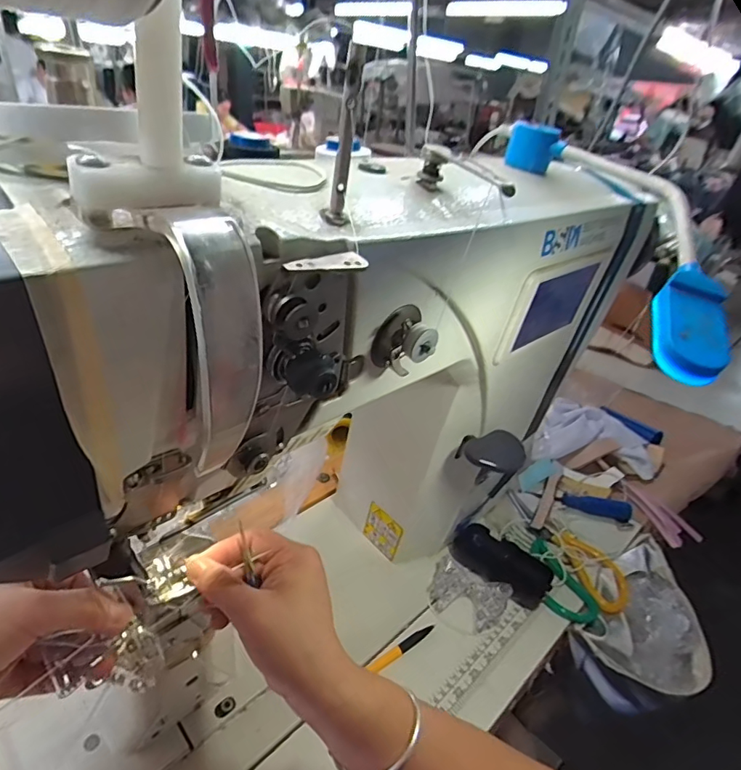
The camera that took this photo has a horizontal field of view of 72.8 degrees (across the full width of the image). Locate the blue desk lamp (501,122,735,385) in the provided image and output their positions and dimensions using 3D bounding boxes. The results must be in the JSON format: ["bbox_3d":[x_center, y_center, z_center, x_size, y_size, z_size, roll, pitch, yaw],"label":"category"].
[{"bbox_3d":[0.152,-0.099,0.301,0.080,0.033,0.261,4,44,-5],"label":"blue desk lamp"}]

